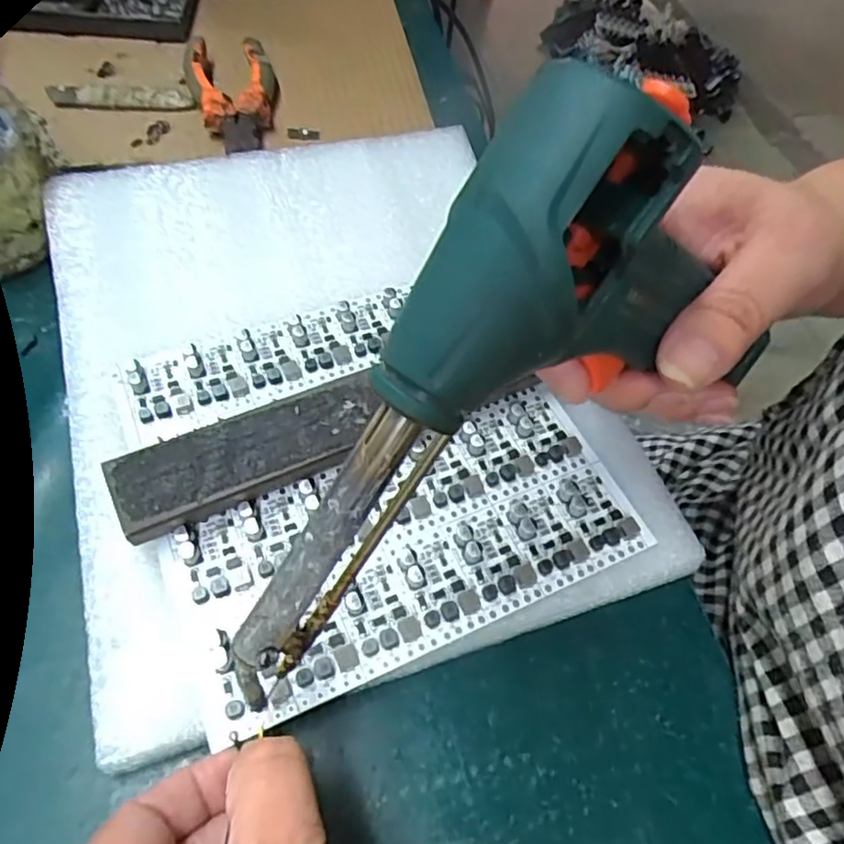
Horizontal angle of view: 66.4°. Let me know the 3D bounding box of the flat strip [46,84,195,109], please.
[{"bbox_3d":[-0.181,-0.197,0.389,0.081,0.006,0.020,-5,59,-8],"label":"flat strip"}]

